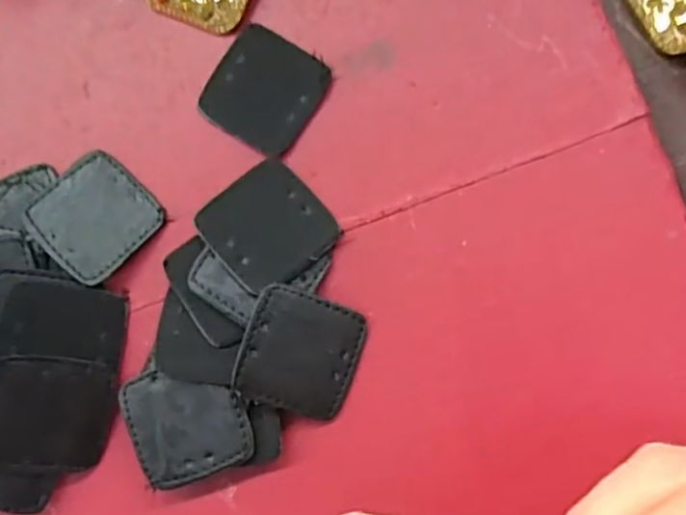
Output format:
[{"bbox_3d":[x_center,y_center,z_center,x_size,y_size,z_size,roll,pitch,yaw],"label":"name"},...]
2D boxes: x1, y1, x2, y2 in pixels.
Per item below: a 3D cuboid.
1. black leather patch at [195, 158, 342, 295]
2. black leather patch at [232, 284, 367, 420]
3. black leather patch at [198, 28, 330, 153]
[{"bbox_3d":[-0.029,-0.012,0.269,0.044,0.004,0.044,-40,79,-14],"label":"black leather patch"},{"bbox_3d":[-0.016,0.036,0.260,0.044,0.004,0.042,20,84,-15],"label":"black leather patch"},{"bbox_3d":[-0.032,-0.068,0.280,0.043,0.004,0.044,32,88,9],"label":"black leather patch"}]

